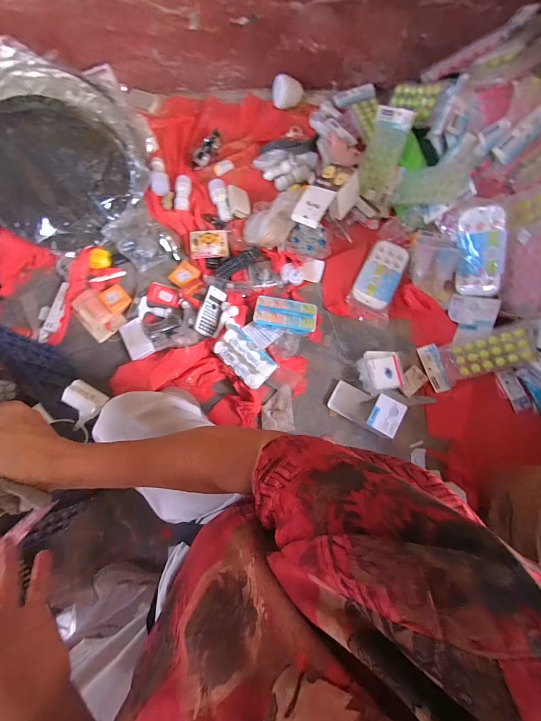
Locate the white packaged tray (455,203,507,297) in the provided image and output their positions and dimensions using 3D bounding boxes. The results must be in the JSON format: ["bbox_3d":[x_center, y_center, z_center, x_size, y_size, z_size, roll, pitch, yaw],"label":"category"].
[{"bbox_3d":[0.605,-0.310,0.870,0.024,0.119,0.245,-27,117,-32],"label":"white packaged tray"}]

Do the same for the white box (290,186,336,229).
[{"bbox_3d":[0.132,-0.488,0.948,0.105,0.022,0.121,36,100,26],"label":"white box"}]

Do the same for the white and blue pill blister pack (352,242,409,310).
[{"bbox_3d":[0.368,-0.287,0.983,0.126,0.029,0.250,27,77,5],"label":"white and blue pill blister pack"}]

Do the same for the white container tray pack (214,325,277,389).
[{"bbox_3d":[-0.077,-0.009,0.886,0.180,0.056,0.104,43,79,8],"label":"white container tray pack"}]

